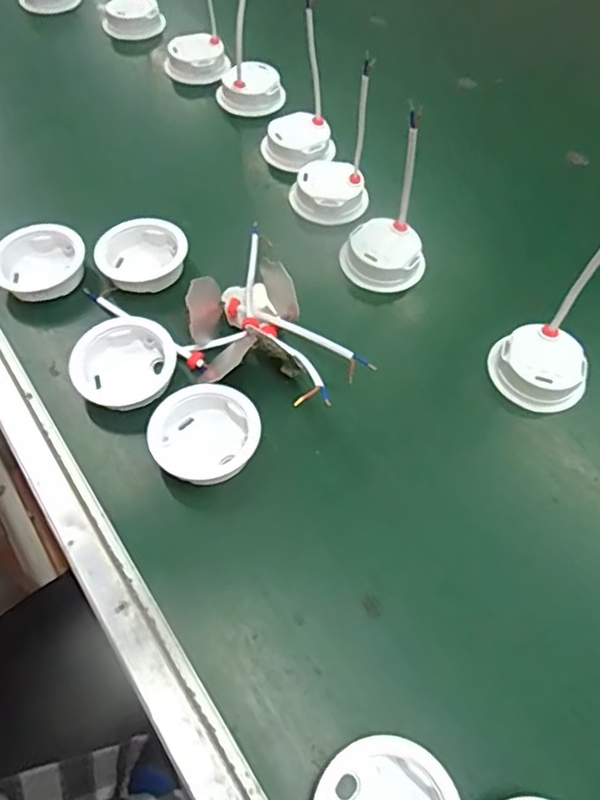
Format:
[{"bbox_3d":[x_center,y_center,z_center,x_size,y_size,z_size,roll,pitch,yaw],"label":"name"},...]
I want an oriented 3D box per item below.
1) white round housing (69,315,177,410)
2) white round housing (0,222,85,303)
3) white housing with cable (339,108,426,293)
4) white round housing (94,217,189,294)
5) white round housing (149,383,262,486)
[{"bbox_3d":[-0.130,-0.028,0.439,0.073,0.032,0.057,-19,60,-15],"label":"white round housing"},{"bbox_3d":[-0.211,-0.110,0.490,0.071,0.030,0.066,2,57,-2],"label":"white round housing"},{"bbox_3d":[0.073,-0.154,0.475,0.071,0.123,0.069,11,57,4],"label":"white housing with cable"},{"bbox_3d":[-0.131,-0.118,0.498,0.070,0.029,0.065,2,57,-2],"label":"white round housing"},{"bbox_3d":[-0.065,0.024,0.410,0.072,0.025,0.064,-5,57,-7],"label":"white round housing"}]

